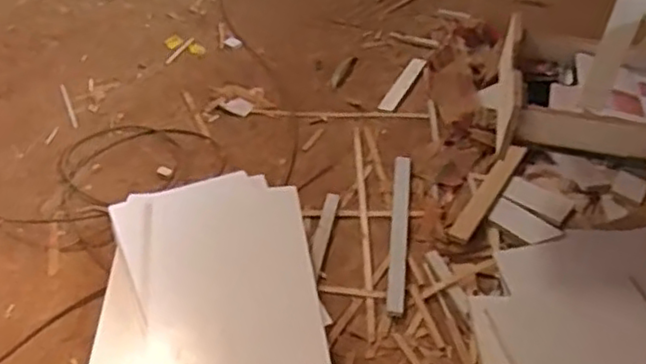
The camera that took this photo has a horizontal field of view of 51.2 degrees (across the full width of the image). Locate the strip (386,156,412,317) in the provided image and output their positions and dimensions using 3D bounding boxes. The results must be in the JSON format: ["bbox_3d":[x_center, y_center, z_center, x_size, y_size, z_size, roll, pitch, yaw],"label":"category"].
[{"bbox_3d":[0.198,0.118,1.731,0.039,0.010,0.518,7,46,3],"label":"strip"}]

